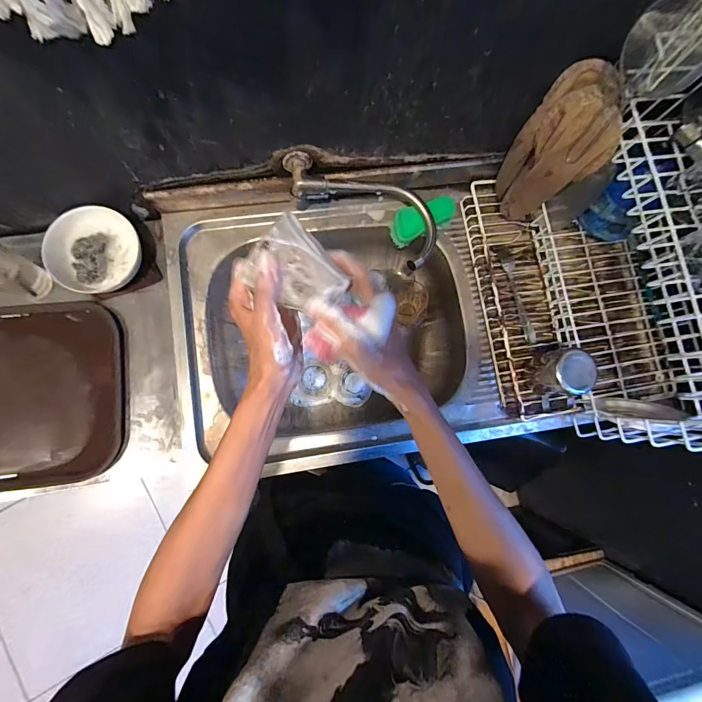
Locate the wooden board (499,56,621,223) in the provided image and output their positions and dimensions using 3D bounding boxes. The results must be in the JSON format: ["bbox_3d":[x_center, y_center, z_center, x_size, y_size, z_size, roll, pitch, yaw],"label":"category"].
[{"bbox_3d":[0.297,-0.300,0.558,0.025,0.236,0.125,-33,90,-17],"label":"wooden board"}]

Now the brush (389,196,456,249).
[{"bbox_3d":[0.134,-0.244,0.670,0.133,0.039,0.052,-27,85,-7],"label":"brush"}]

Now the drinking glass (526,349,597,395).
[{"bbox_3d":[0.346,0.037,0.614,0.061,0.104,0.072,-5,82,-5],"label":"drinking glass"}]

